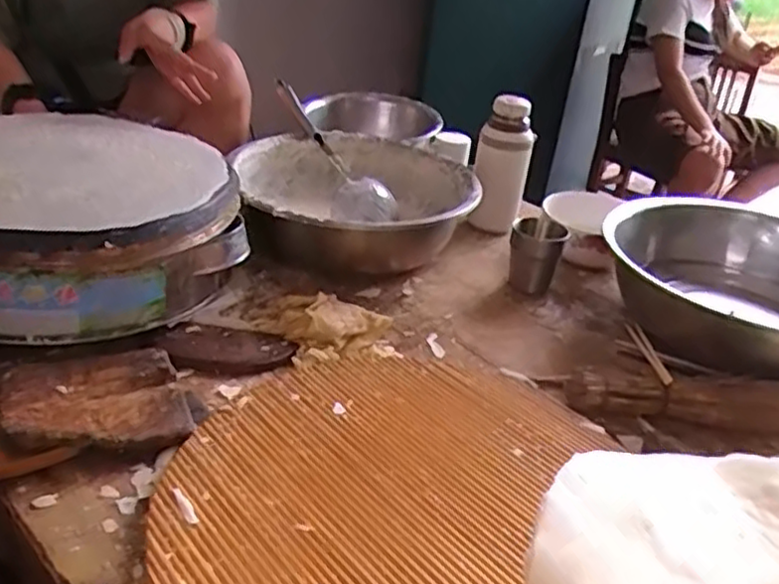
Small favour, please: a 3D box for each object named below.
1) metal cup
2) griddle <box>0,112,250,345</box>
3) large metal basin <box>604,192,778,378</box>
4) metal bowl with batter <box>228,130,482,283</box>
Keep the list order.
[{"bbox_3d":[0.202,-0.047,0.967,0.068,0.092,0.068,5,30,-3],"label":"metal cup"},{"bbox_3d":[-0.384,-0.079,0.816,0.351,0.174,0.354,5,30,-3],"label":"griddle"},{"bbox_3d":[0.447,-0.008,0.898,0.307,0.111,0.307,5,30,-3],"label":"large metal basin"},{"bbox_3d":[-0.056,-0.132,1.045,0.319,0.116,0.341,3,26,-1],"label":"metal bowl with batter"}]

